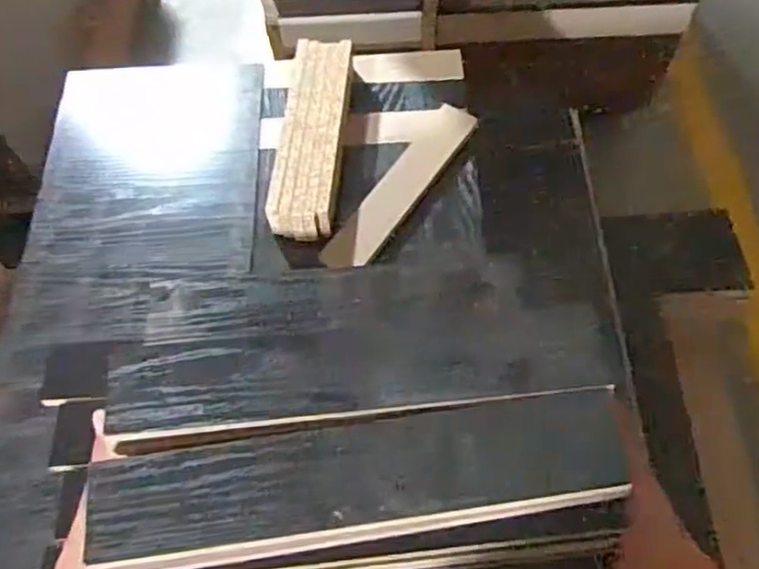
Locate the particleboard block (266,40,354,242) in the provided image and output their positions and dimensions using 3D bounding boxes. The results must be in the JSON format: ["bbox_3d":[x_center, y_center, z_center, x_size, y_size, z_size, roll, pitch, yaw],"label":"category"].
[{"bbox_3d":[-0.088,-0.206,0.909,0.090,0.050,0.303,4,63,4],"label":"particleboard block"}]

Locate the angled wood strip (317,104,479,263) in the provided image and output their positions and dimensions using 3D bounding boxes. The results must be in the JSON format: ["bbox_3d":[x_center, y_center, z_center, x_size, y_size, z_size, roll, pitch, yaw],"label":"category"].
[{"bbox_3d":[0.031,-0.131,0.912,0.062,0.019,0.299,32,68,17],"label":"angled wood strip"}]

